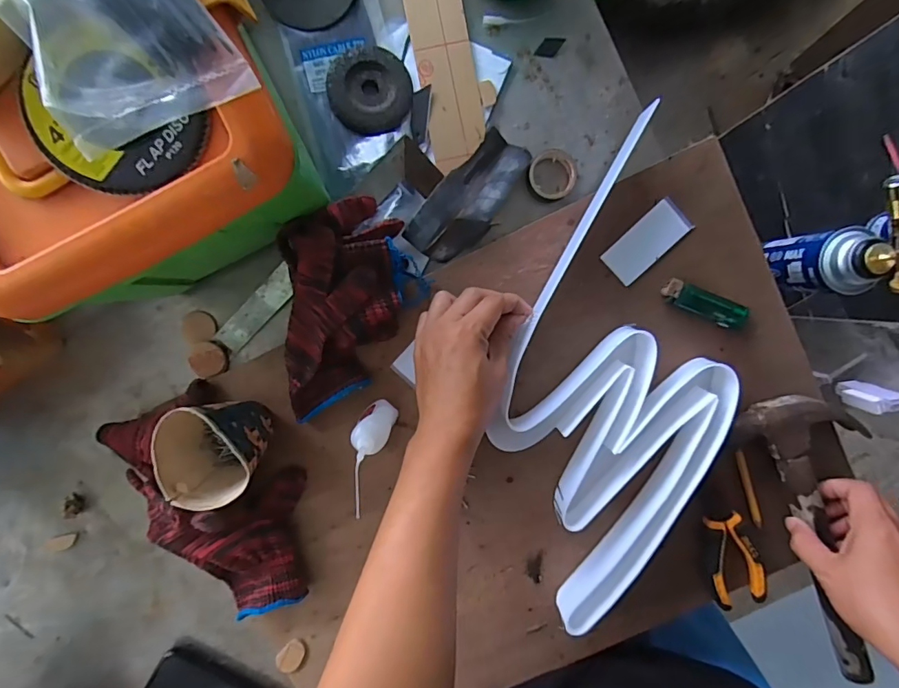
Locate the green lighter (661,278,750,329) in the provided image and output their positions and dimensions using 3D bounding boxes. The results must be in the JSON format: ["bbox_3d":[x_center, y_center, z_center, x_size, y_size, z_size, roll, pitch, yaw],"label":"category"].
[{"bbox_3d":[0.240,-0.037,0.449,0.083,0.012,0.025,23,95,-1],"label":"green lighter"}]

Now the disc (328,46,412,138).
[{"bbox_3d":[-0.072,-0.232,0.439,0.073,0.016,0.076,0,95,1],"label":"disc"}]

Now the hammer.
[{"bbox_3d":[0.356,0.186,0.456,0.109,0.026,0.286,-17,97,3],"label":"hammer"}]

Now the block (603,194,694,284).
[{"bbox_3d":[0.185,-0.095,0.446,0.081,0.004,0.039,-43,93,4],"label":"block"}]

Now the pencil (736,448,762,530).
[{"bbox_3d":[0.293,0.140,0.466,0.008,0.006,0.083,-18,94,3],"label":"pencil"}]

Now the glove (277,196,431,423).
[{"bbox_3d":[-0.106,-0.029,0.427,0.118,0.060,0.199,35,95,-2],"label":"glove"}]

